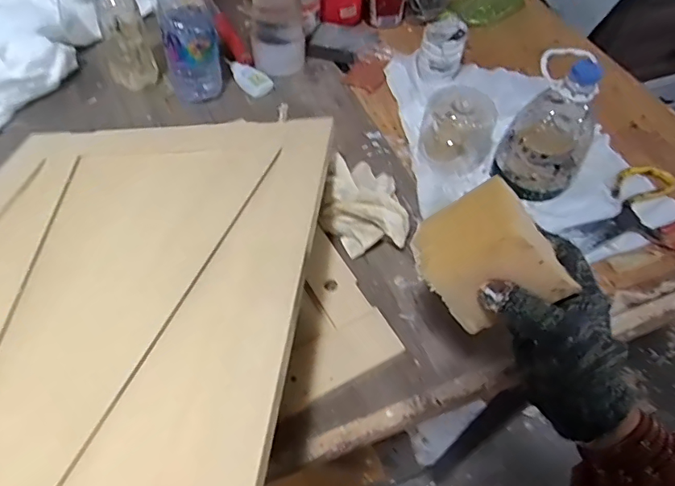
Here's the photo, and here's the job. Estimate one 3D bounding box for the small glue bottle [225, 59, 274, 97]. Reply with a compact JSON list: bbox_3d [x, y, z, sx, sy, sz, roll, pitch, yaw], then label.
[{"bbox_3d":[-0.137,-0.248,0.739,0.086,0.020,0.034,33,58,18],"label":"small glue bottle"}]

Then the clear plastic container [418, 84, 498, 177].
[{"bbox_3d":[0.157,-0.151,0.642,0.094,0.084,0.094,20,54,10],"label":"clear plastic container"}]

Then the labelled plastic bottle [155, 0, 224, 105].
[{"bbox_3d":[-0.193,-0.277,0.653,0.071,0.183,0.075,-10,55,-12],"label":"labelled plastic bottle"}]

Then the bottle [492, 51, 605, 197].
[{"bbox_3d":[0.255,-0.138,0.591,0.093,0.157,0.087,27,56,15],"label":"bottle"}]

